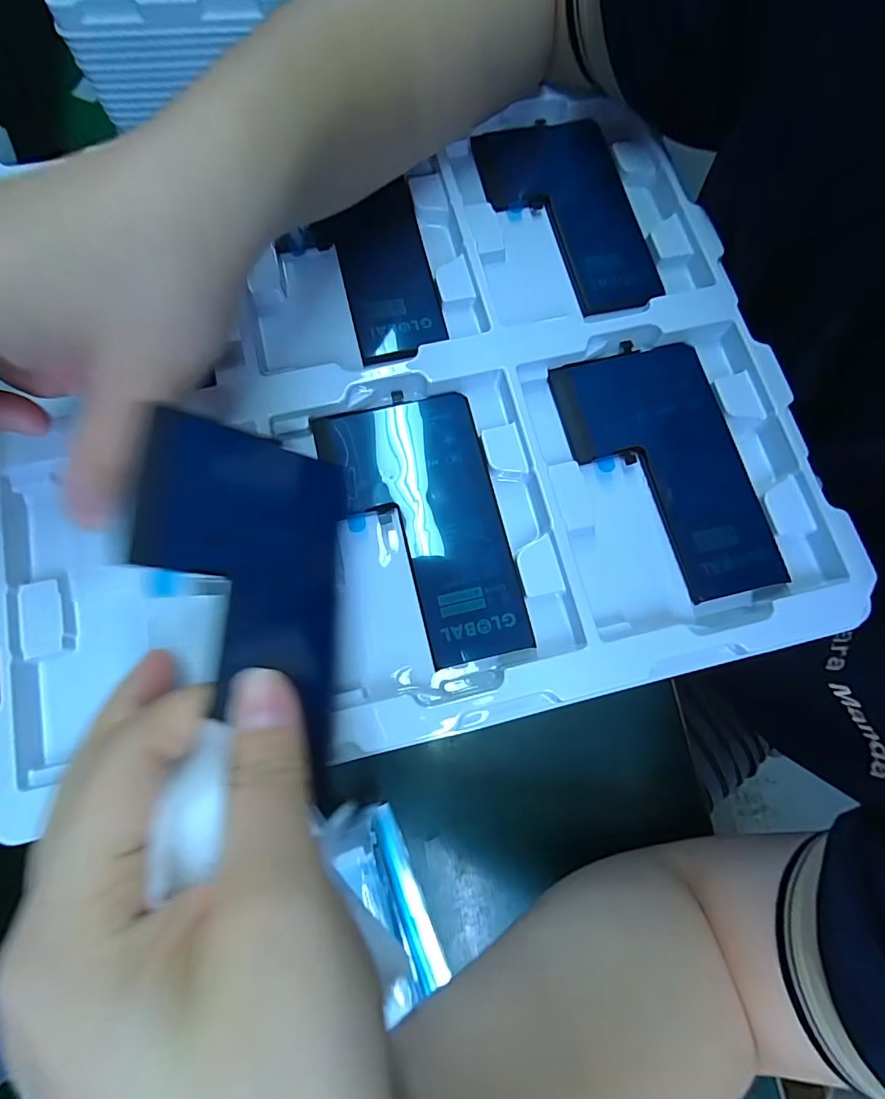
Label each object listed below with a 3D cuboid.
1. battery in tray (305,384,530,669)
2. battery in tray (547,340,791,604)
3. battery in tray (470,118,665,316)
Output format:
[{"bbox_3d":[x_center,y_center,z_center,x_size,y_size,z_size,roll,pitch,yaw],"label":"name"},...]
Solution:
[{"bbox_3d":[-0.008,-0.009,0.193,0.061,0.007,0.109,-15,78,-3],"label":"battery in tray"},{"bbox_3d":[0.090,-0.034,0.199,0.062,0.007,0.109,-14,78,-3],"label":"battery in tray"},{"bbox_3d":[0.057,-0.159,0.232,0.065,0.006,0.108,-11,78,-2],"label":"battery in tray"}]

